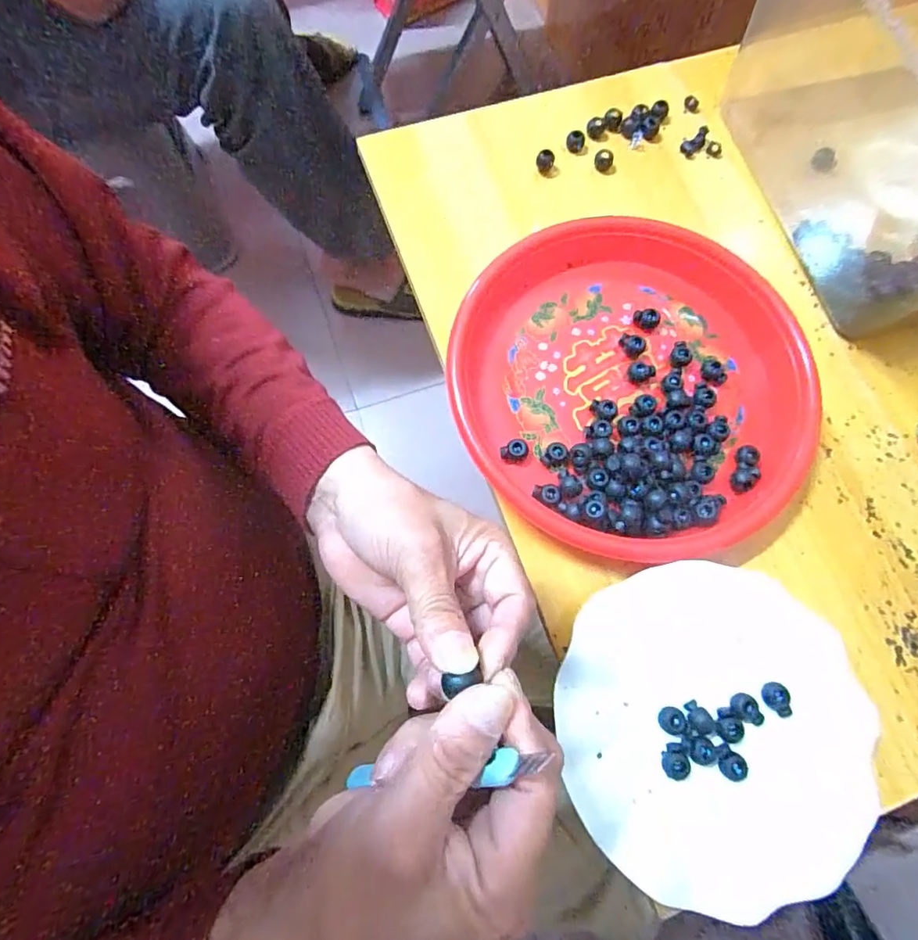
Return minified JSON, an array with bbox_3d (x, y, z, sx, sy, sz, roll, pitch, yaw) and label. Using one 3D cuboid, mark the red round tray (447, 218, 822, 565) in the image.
[{"bbox_3d":[0.122,-0.062,0.365,0.248,0.032,0.245,0,74,-1],"label":"red round tray"}]

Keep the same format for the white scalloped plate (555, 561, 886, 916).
[{"bbox_3d":[0.148,0.151,0.307,0.174,0.027,0.176,0,74,-1],"label":"white scalloped plate"}]

